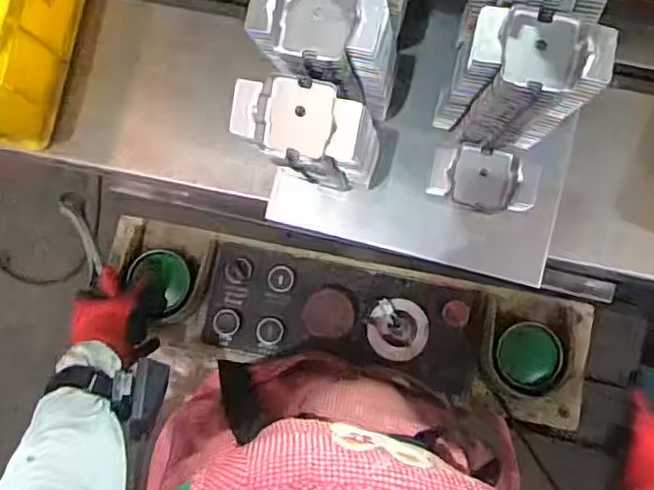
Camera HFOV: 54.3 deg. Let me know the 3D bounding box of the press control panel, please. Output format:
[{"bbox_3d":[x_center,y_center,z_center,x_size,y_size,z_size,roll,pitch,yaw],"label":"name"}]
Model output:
[{"bbox_3d":[0.018,0.084,0.709,0.548,0.075,0.142,11,89,3],"label":"press control panel"}]

